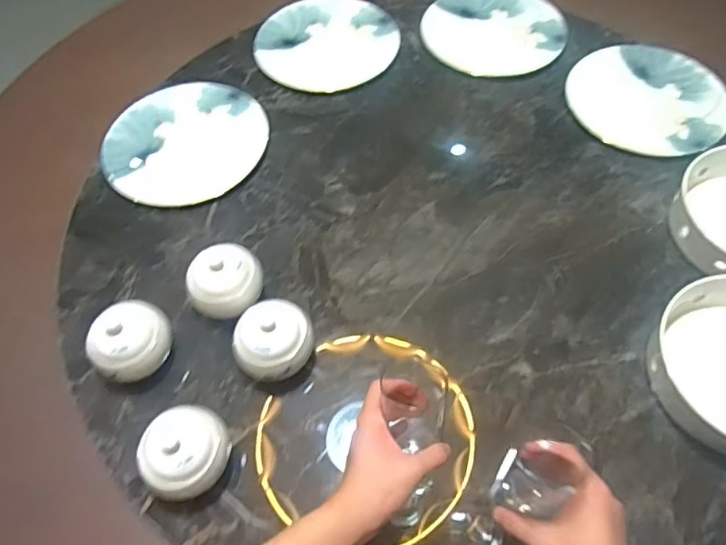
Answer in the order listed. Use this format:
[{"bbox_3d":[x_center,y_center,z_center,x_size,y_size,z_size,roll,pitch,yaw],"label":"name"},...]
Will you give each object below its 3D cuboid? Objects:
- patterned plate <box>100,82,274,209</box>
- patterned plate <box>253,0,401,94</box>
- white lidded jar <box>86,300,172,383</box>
[{"bbox_3d":[-0.314,-0.236,0.987,0.279,0.016,0.279,-1,59,1],"label":"patterned plate"},{"bbox_3d":[-0.076,-0.466,1.113,0.265,0.019,0.250,-1,59,1],"label":"patterned plate"},{"bbox_3d":[-0.314,0.091,0.748,0.092,0.086,0.098,-3,55,4],"label":"white lidded jar"}]

